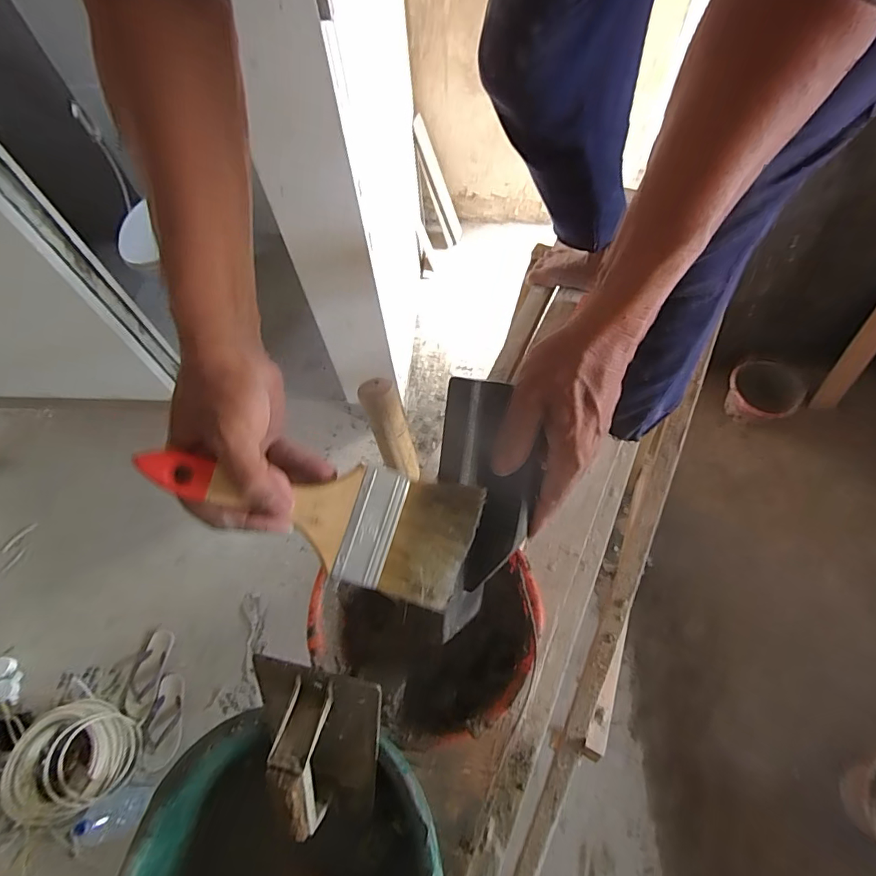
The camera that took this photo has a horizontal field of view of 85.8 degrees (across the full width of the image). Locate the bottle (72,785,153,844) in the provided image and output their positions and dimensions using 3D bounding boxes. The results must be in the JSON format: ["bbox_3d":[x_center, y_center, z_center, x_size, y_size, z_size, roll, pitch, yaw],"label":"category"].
[{"bbox_3d":[-0.761,0.880,1.101,0.099,0.226,0.094,-19,61,-7],"label":"bottle"}]

